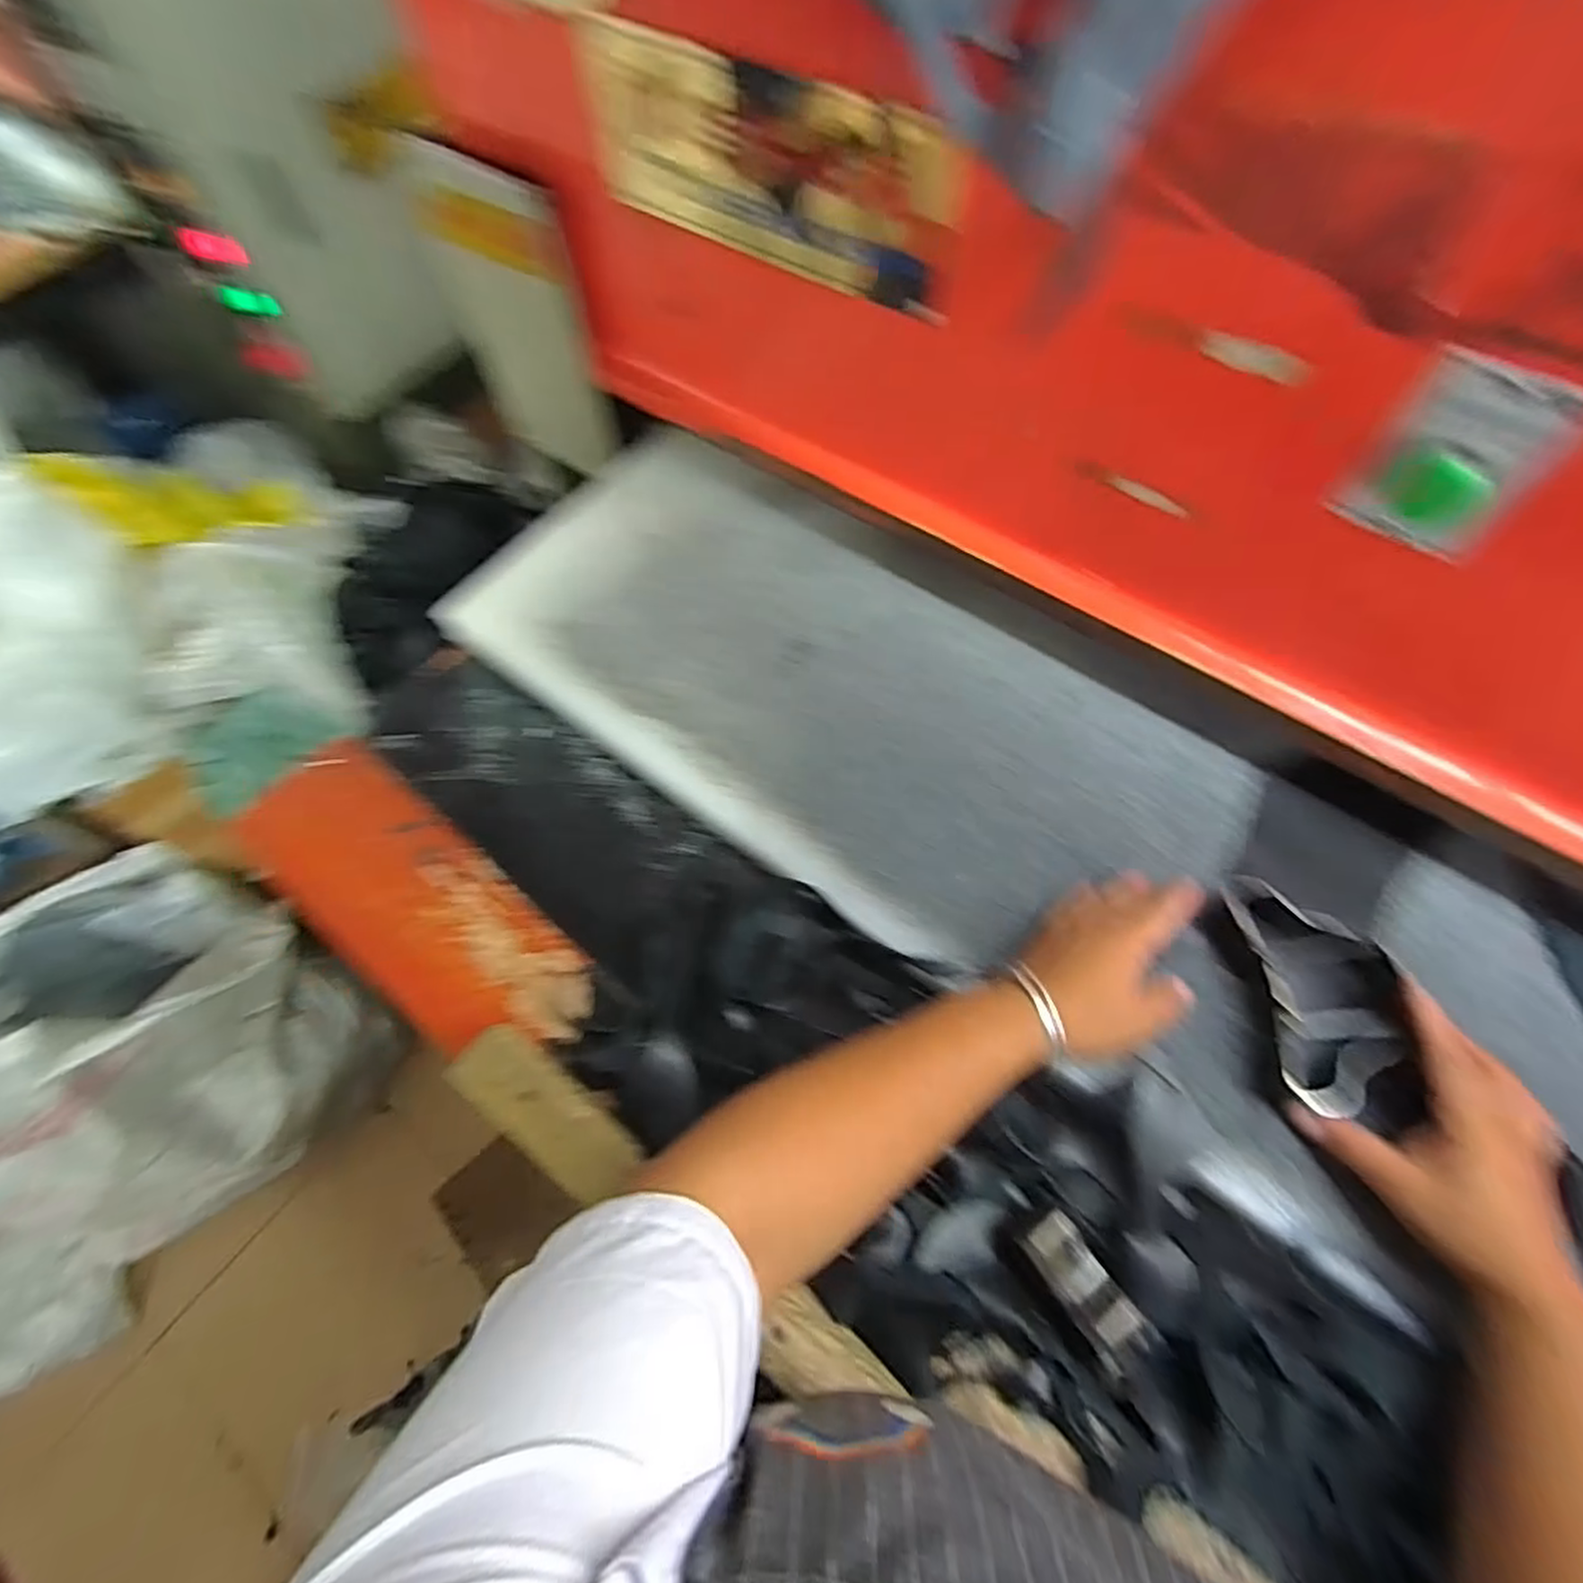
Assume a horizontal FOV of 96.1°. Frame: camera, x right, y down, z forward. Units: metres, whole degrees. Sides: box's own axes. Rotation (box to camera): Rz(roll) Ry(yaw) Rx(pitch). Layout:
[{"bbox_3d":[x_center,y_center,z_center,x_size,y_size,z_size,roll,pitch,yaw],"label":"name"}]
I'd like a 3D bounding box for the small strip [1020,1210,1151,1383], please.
[{"bbox_3d":[0.167,0.281,0.401,0.033,0.009,0.076,-34,69,-13],"label":"small strip"}]

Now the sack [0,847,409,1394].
[{"bbox_3d":[-1.213,0.568,1.071,0.503,0.559,0.921,40,72,17],"label":"sack"}]

